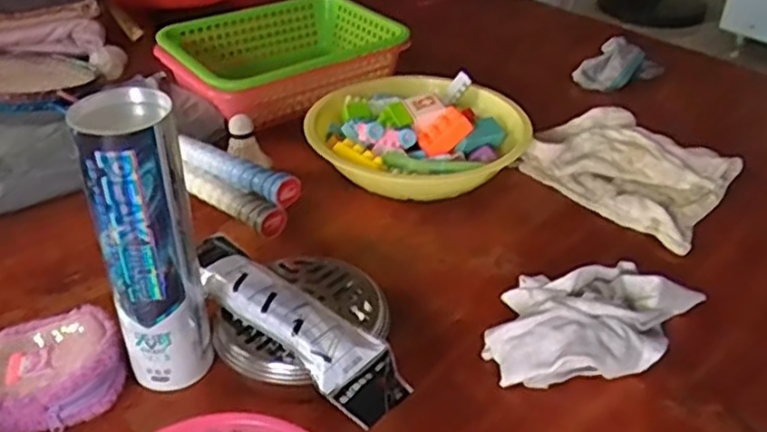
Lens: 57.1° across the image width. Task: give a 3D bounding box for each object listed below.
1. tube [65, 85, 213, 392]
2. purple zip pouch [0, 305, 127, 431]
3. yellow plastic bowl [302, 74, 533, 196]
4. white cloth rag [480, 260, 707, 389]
[{"bbox_3d":[-0.170,0.024,0.515,0.065,0.220,0.059,-6,35,-8],"label":"tube"},{"bbox_3d":[-0.258,0.120,0.554,0.103,0.042,0.101,-13,37,-17],"label":"purple zip pouch"},{"bbox_3d":[0.040,-0.091,0.819,0.250,0.075,0.215,0,35,0],"label":"yellow plastic bowl"},{"bbox_3d":[0.188,0.088,0.603,0.206,0.048,0.106,-11,36,-15],"label":"white cloth rag"}]

